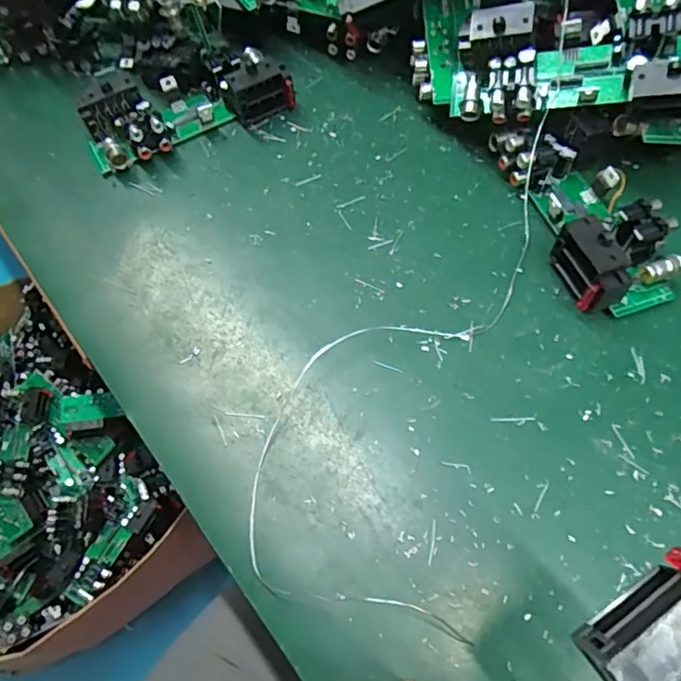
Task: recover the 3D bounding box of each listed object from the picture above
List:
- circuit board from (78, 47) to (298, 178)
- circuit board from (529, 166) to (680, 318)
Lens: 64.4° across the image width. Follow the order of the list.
[{"bbox_3d":[-0.104,-0.158,0.365,0.135,0.035,0.051,-27,64,-9],"label":"circuit board"},{"bbox_3d":[0.145,-0.062,0.299,0.060,0.035,0.095,-6,62,1],"label":"circuit board"}]

